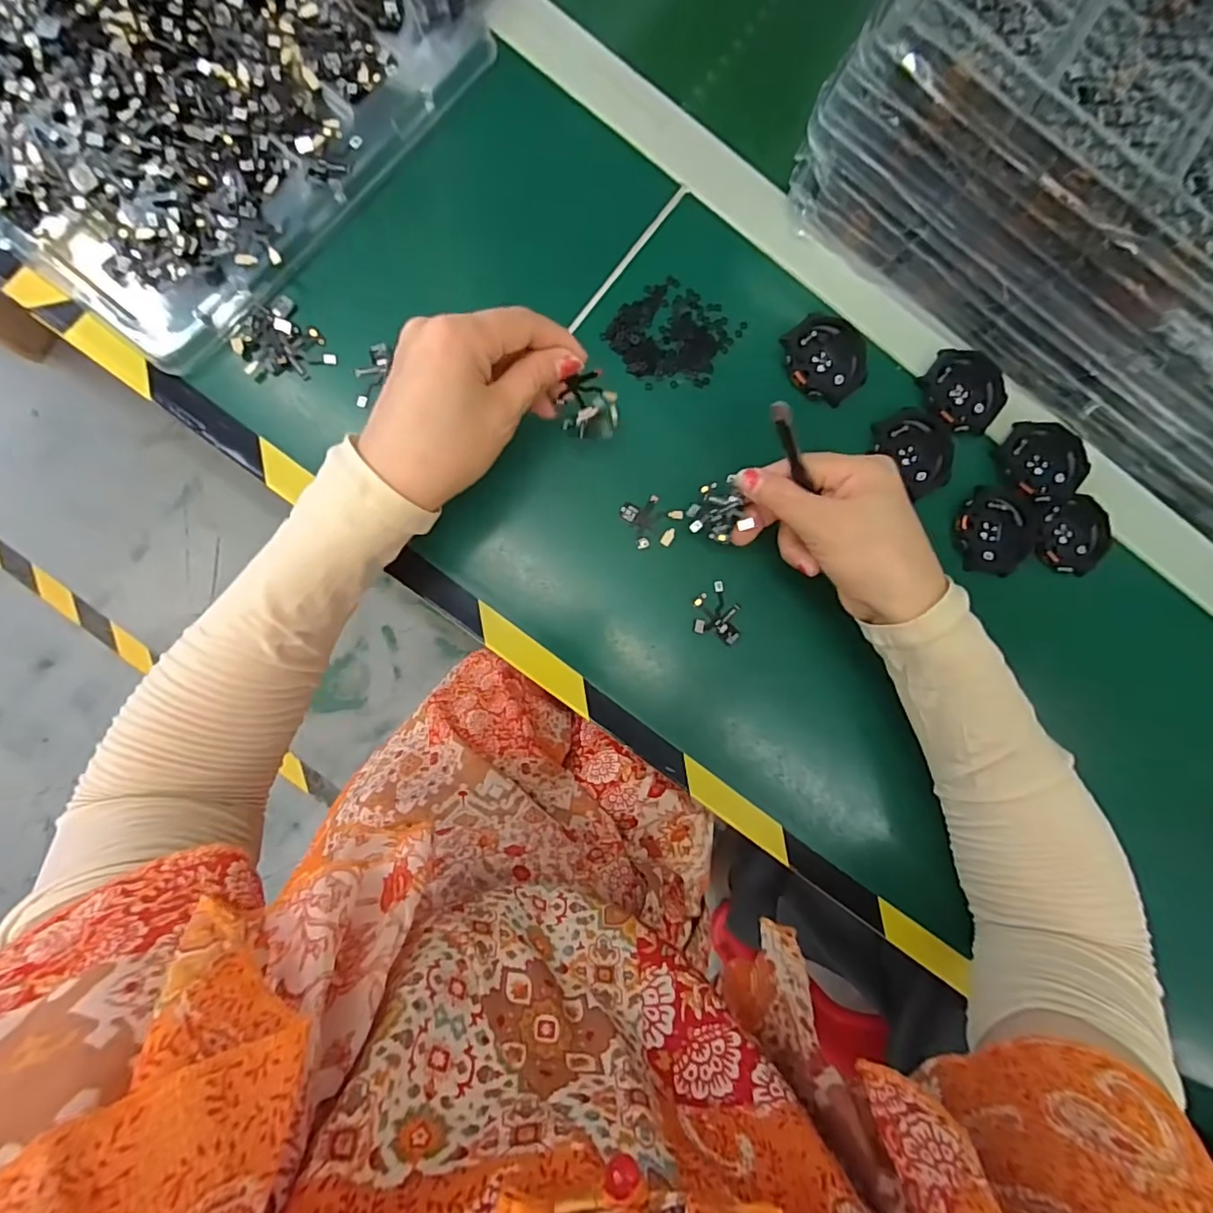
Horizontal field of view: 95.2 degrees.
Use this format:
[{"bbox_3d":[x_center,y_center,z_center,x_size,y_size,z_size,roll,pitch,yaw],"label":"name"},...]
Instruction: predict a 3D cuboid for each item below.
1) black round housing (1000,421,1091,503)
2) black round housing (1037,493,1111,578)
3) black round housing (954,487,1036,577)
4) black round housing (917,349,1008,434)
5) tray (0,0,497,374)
[{"bbox_3d":[0.277,-0.092,0.351,0.048,0.012,0.049,0,86,-7],"label":"black round housing"},{"bbox_3d":[0.298,-0.048,0.356,0.045,0.013,0.052,19,85,-5],"label":"black round housing"},{"bbox_3d":[0.245,-0.047,0.351,0.048,0.009,0.051,0,86,-7],"label":"black round housing"},{"bbox_3d":[0.226,-0.136,0.353,0.053,0.012,0.049,0,86,-7],"label":"black round housing"},{"bbox_3d":[-0.303,-0.353,0.300,0.394,0.027,0.273,39,83,-3],"label":"tray"}]

